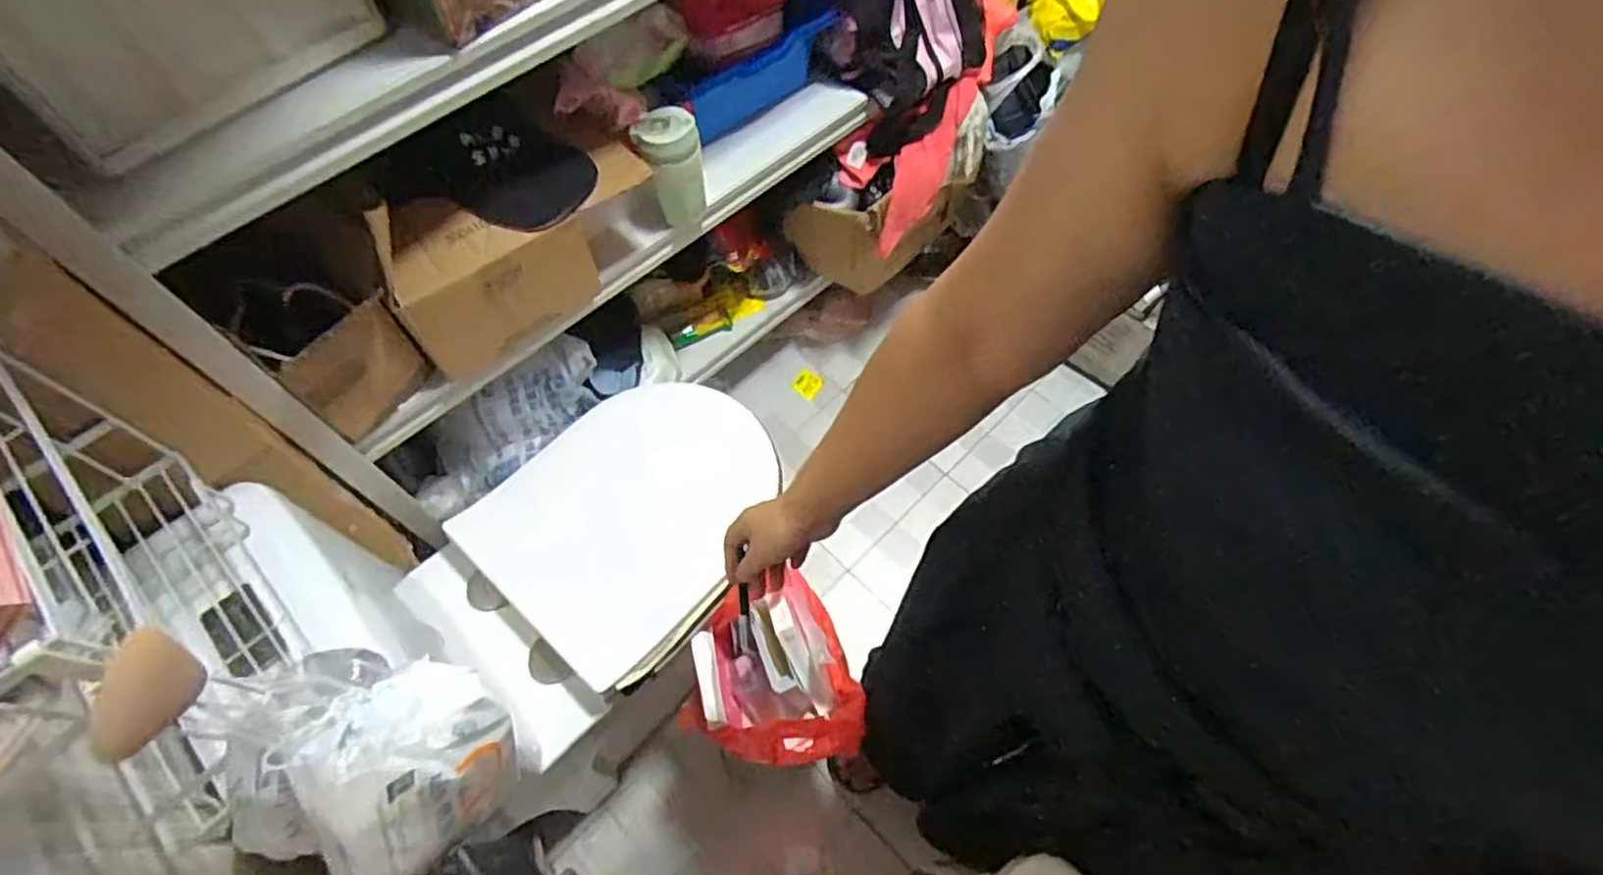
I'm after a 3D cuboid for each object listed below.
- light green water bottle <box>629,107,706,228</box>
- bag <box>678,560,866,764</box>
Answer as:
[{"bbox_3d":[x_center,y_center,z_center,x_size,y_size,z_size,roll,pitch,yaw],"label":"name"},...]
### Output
[{"bbox_3d":[-0.181,-0.378,1.036,0.088,0.151,0.069,-31,66,-15],"label":"light green water bottle"},{"bbox_3d":[-0.042,0.294,0.952,0.198,0.206,0.226,-13,63,-6],"label":"bag"}]

